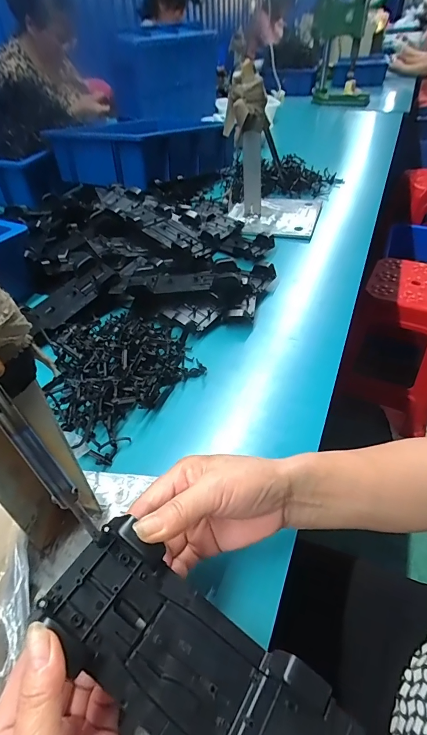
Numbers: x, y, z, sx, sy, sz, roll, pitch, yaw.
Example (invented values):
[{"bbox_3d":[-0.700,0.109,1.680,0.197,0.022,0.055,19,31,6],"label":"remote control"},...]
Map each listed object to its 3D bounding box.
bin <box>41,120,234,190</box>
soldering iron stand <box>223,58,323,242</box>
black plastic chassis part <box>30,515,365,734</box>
[{"bbox_3d":[-0.165,-0.529,0.912,0.324,0.118,0.281,23,49,24],"label":"bin"},{"bbox_3d":[0.123,-0.427,0.756,0.207,0.254,0.218,10,44,12],"label":"soldering iron stand"},{"bbox_3d":[-0.008,0.173,0.211,0.192,0.022,0.073,35,53,12],"label":"black plastic chassis part"}]

